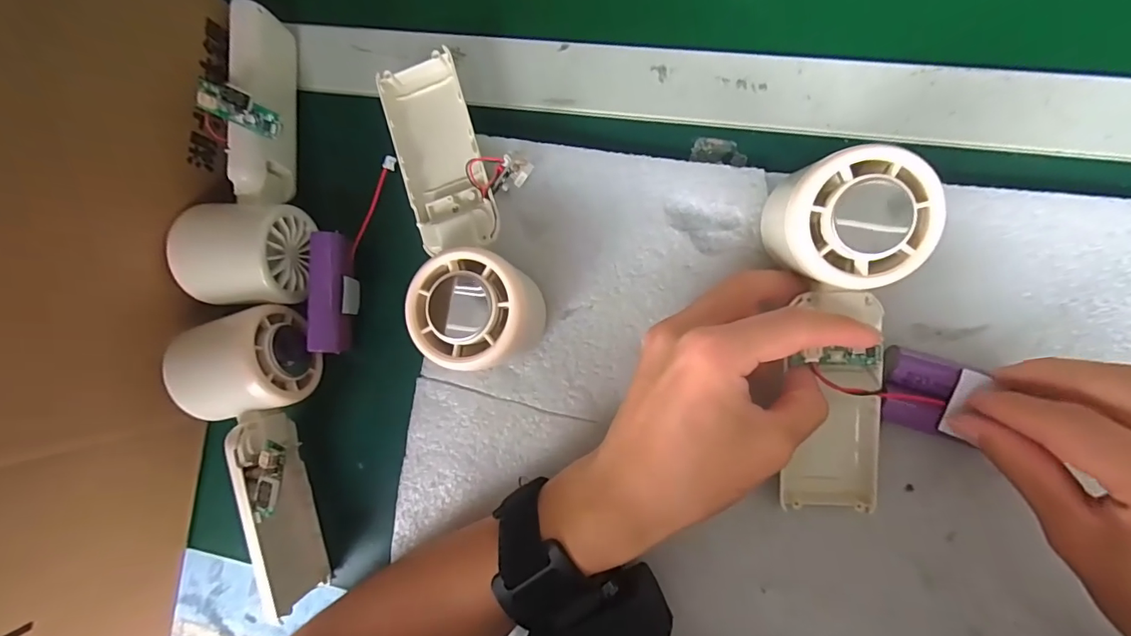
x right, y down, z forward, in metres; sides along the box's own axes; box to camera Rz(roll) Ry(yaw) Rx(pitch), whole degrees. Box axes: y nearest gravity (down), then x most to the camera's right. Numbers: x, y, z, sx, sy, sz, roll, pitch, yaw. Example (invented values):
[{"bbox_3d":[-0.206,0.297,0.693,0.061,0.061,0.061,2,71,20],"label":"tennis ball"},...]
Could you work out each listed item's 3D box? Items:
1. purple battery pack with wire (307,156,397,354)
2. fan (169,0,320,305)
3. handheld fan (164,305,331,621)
[{"bbox_3d":[-0.125,-0.038,0.273,0.023,0.029,0.114,13,89,9],"label":"purple battery pack with wire"},{"bbox_3d":[-0.176,-0.091,0.267,0.057,0.051,0.167,2,87,9],"label":"fan"},{"bbox_3d":[-0.166,0.078,0.261,0.057,0.052,0.163,-12,85,8],"label":"handheld fan"}]

